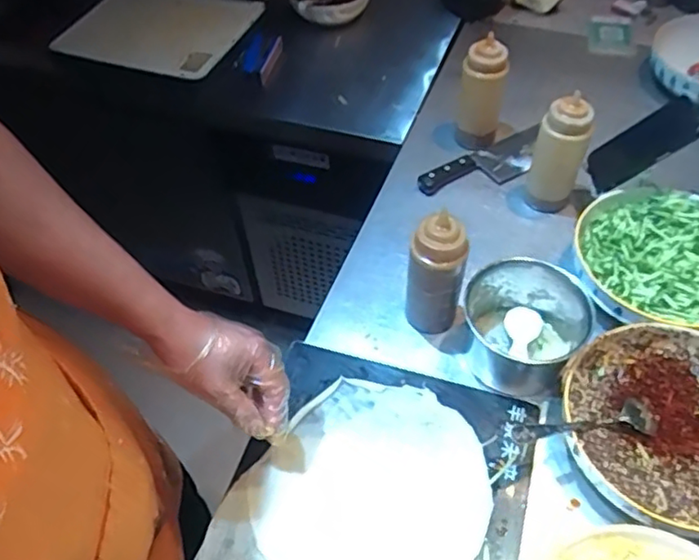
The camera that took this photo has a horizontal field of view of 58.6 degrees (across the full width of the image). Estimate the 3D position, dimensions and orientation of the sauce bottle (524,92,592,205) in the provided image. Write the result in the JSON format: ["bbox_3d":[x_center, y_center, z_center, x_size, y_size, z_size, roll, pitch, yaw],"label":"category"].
[{"bbox_3d":[0.289,-0.177,0.865,0.064,0.174,0.066,15,54,14],"label":"sauce bottle"}]

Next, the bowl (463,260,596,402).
[{"bbox_3d":[0.206,0.053,0.740,0.129,0.097,0.138,-1,52,2],"label":"bowl"}]

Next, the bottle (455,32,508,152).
[{"bbox_3d":[0.198,-0.278,0.936,0.065,0.156,0.054,9,53,10],"label":"bottle"}]

